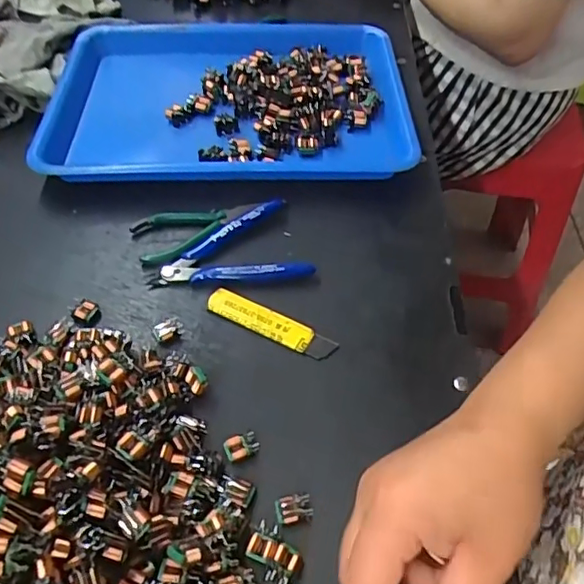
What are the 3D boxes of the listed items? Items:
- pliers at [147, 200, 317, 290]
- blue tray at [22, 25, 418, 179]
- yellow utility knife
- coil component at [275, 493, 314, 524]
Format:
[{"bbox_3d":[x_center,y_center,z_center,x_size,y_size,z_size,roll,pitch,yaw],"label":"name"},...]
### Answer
[{"bbox_3d":[-0.049,-0.038,0.445,0.119,0.016,0.075,-1,51,-7],"label":"pliers"},{"bbox_3d":[-0.061,-0.186,0.552,0.328,0.043,0.227,2,51,-5],"label":"blue tray"},{"bbox_3d":[-0.016,0.022,0.405,0.096,0.007,0.020,26,53,14],"label":"yellow utility knife"},{"bbox_3d":[0.001,0.121,0.319,0.020,0.004,0.015,-2,52,-8],"label":"coil component"}]

